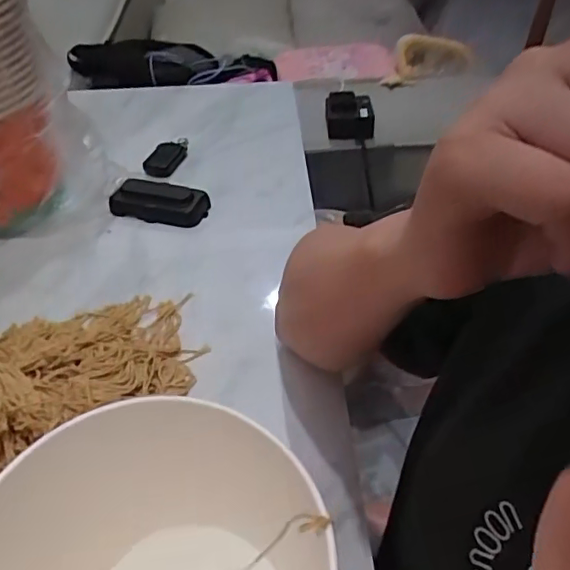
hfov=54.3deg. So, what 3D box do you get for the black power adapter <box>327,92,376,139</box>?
[{"bbox_3d":[0.100,-0.268,0.872,0.077,0.045,0.074,2,45,3],"label":"black power adapter"}]

